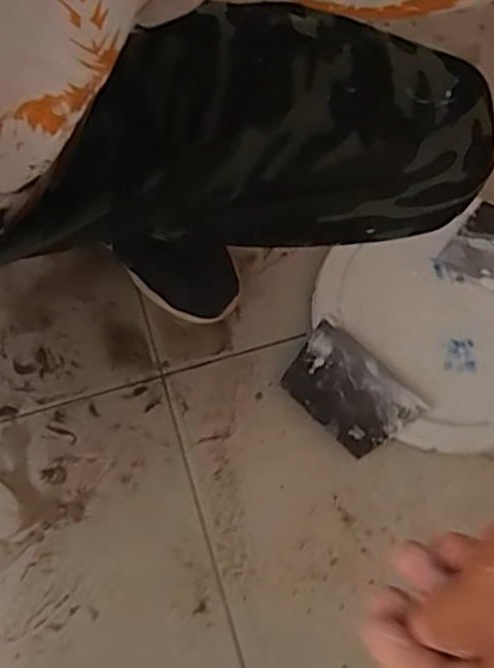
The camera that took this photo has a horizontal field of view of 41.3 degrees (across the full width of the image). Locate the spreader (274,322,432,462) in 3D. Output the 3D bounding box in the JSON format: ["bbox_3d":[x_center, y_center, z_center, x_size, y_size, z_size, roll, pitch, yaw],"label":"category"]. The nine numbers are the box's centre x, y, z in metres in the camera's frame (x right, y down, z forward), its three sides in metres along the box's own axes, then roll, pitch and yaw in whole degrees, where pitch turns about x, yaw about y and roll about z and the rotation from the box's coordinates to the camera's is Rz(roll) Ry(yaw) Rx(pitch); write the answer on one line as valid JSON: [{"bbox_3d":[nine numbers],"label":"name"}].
[{"bbox_3d":[0.107,0.062,0.696,0.135,0.005,0.089,40,82,13],"label":"spreader"}]

